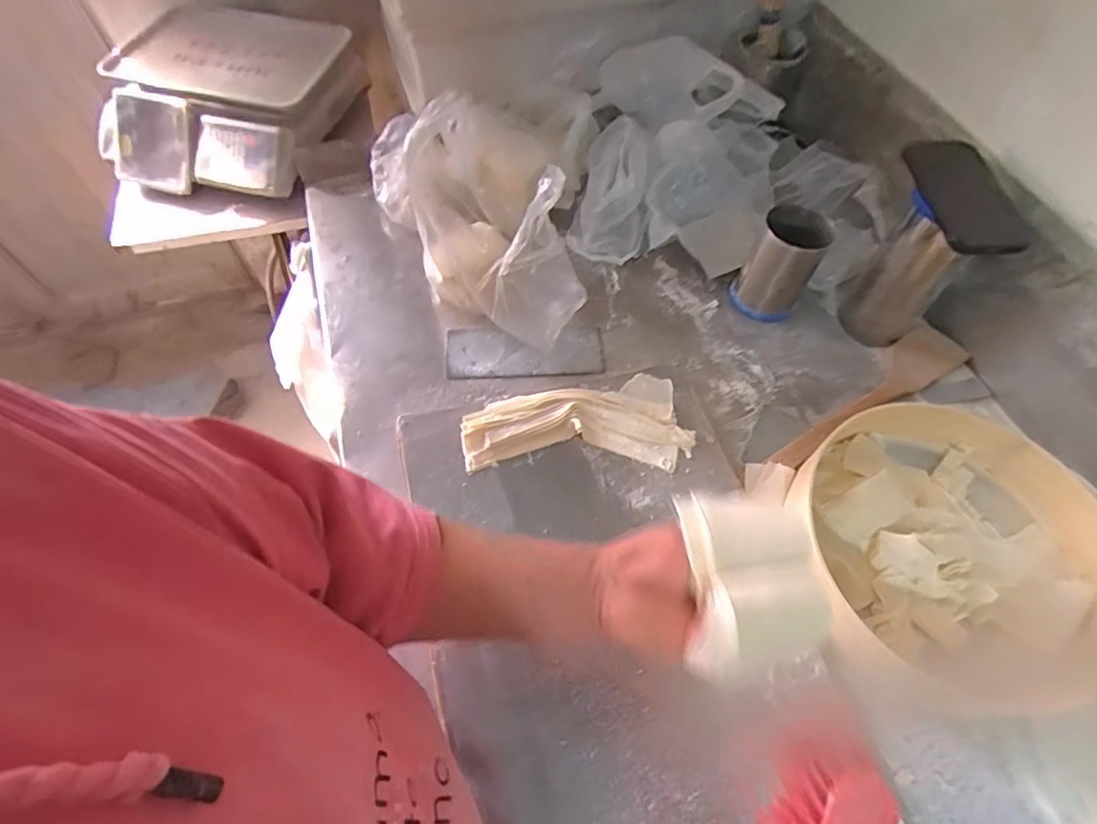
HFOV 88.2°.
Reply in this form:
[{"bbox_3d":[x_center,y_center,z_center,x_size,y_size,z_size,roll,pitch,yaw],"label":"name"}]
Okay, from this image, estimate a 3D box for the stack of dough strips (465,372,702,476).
[{"bbox_3d":[0.031,0.013,0.629,0.245,0.023,0.115,-4,60,-7],"label":"stack of dough strips"}]

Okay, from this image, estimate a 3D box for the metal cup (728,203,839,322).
[{"bbox_3d":[0.295,-0.188,0.717,0.083,0.129,0.083,2,59,-3],"label":"metal cup"}]

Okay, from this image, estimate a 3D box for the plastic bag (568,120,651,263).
[{"bbox_3d":[0.094,-0.319,0.793,0.101,0.051,0.222,10,86,2],"label":"plastic bag"}]

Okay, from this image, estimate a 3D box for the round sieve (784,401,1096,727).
[{"bbox_3d":[0.415,0.129,0.556,0.301,0.065,0.290,2,59,-3],"label":"round sieve"}]

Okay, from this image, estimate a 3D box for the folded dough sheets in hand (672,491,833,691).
[{"bbox_3d":[0.125,0.105,0.345,0.081,0.019,0.106,-2,74,4],"label":"folded dough sheets in hand"}]

